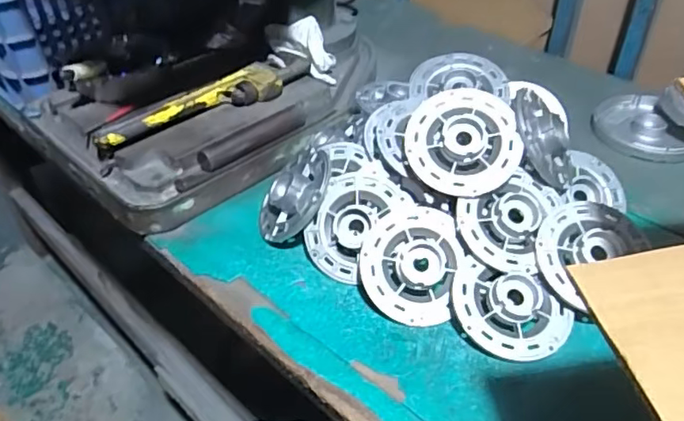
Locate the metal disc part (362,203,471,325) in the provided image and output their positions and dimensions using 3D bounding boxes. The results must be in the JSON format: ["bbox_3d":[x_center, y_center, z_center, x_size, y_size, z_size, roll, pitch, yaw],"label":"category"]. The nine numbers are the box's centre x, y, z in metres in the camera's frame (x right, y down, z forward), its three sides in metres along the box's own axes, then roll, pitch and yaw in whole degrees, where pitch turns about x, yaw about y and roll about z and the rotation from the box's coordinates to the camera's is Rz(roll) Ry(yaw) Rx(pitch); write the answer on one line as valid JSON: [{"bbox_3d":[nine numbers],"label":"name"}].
[{"bbox_3d":[0.066,0.049,0.546,0.092,0.019,0.110,17,75,1],"label":"metal disc part"}]

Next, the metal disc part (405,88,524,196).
[{"bbox_3d":[0.118,-0.068,0.566,0.106,0.021,0.108,-1,72,5],"label":"metal disc part"}]

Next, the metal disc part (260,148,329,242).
[{"bbox_3d":[-0.056,-0.015,0.623,0.020,0.103,0.085,34,28,-39],"label":"metal disc part"}]

